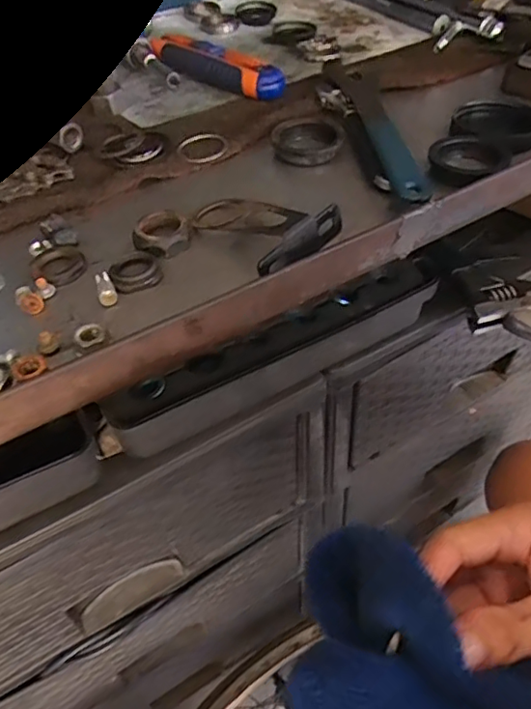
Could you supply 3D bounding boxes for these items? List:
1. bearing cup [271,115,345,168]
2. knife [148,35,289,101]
[{"bbox_3d":[0.028,-0.140,0.366,0.046,0.011,0.046,-2,47,2],"label":"bearing cup"},{"bbox_3d":[-0.038,-0.227,0.437,0.130,0.018,0.028,33,57,30],"label":"knife"}]

